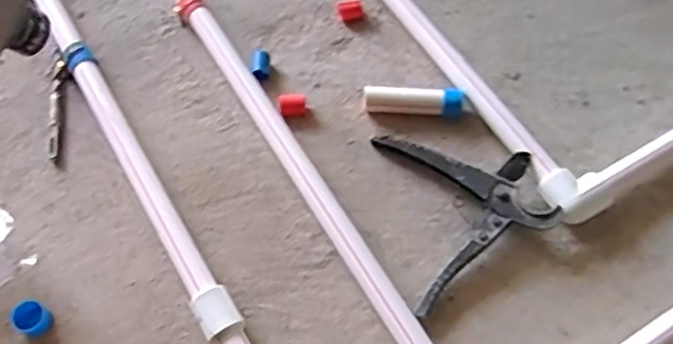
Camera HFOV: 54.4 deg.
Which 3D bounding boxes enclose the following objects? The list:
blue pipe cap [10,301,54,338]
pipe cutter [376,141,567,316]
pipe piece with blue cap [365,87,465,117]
[{"bbox_3d":[-0.275,0.133,0.591,0.029,0.019,0.028,-1,64,2],"label":"blue pipe cap"},{"bbox_3d":[0.126,0.034,0.617,0.142,0.032,0.176,-8,64,-2],"label":"pipe cutter"},{"bbox_3d":[0.078,-0.072,0.666,0.098,0.024,0.023,7,64,6],"label":"pipe piece with blue cap"}]

